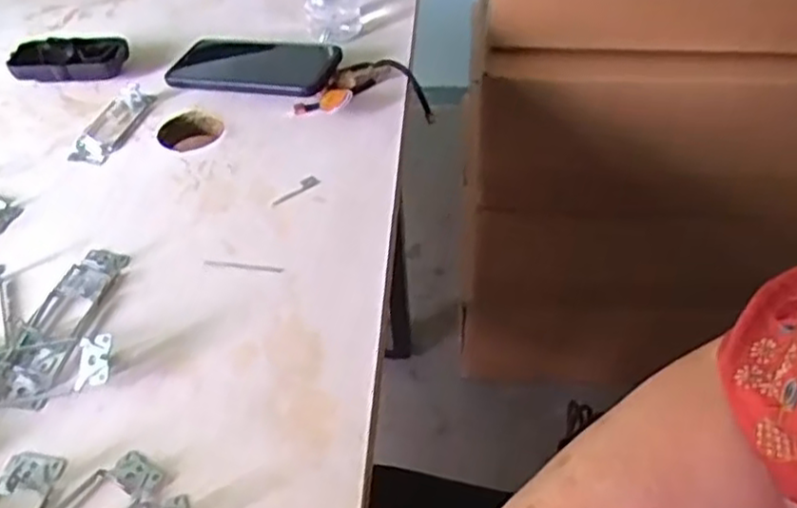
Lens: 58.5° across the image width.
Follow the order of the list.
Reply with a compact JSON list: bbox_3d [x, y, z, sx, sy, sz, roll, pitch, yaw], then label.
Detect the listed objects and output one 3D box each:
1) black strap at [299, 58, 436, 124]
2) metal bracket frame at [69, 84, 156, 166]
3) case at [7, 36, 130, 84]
[{"bbox_3d":[-0.030,-0.160,0.666,0.126,0.019,0.080,3,46,6],"label":"black strap"},{"bbox_3d":[-0.266,-0.126,0.659,0.036,0.016,0.109,6,46,10],"label":"metal bracket frame"},{"bbox_3d":[-0.332,-0.197,0.722,0.114,0.027,0.056,2,46,6],"label":"case"}]

